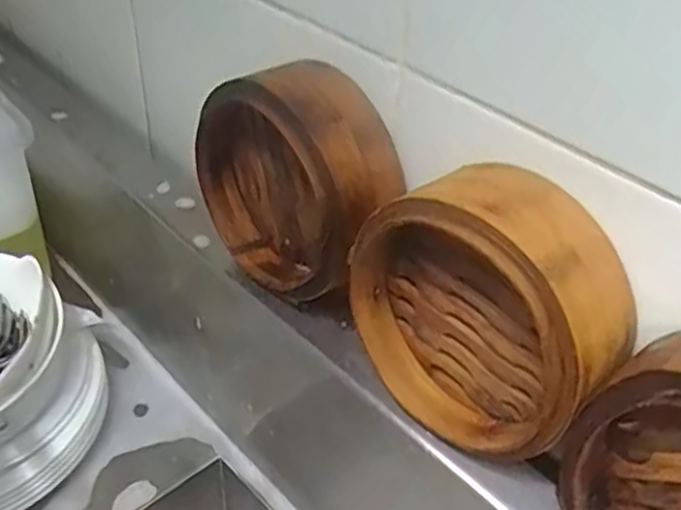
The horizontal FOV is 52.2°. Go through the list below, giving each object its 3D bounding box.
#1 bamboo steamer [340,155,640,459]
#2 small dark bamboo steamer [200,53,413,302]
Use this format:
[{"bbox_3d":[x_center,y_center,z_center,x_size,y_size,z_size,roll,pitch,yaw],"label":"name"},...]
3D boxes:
[{"bbox_3d":[0.071,0.029,0.367,0.148,0.139,0.063,32,47,30],"label":"bamboo steamer"},{"bbox_3d":[-0.028,-0.050,0.440,0.066,0.151,0.145,-25,47,-30],"label":"small dark bamboo steamer"}]

